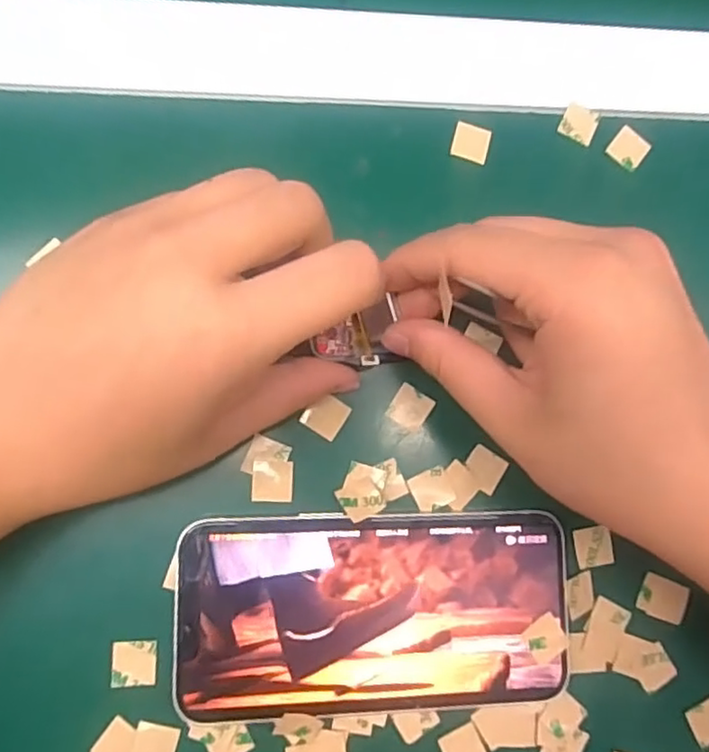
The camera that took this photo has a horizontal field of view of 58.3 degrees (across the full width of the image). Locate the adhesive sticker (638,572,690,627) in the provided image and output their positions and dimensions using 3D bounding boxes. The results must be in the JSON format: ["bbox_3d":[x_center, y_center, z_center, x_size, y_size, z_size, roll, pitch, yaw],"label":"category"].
[{"bbox_3d":[0.124,0.089,0.255,0.019,0.004,0.016,22,88,0],"label":"adhesive sticker"}]

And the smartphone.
[{"bbox_3d":[0.009,0.087,0.237,0.142,0.010,0.069,0,84,-7],"label":"smartphone"}]

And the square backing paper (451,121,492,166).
[{"bbox_3d":[0.049,-0.098,0.265,0.015,0.004,0.015,14,82,-6],"label":"square backing paper"}]

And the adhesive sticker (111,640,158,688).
[{"bbox_3d":[-0.079,0.104,0.229,0.016,0.004,0.016,2,83,-7],"label":"adhesive sticker"}]

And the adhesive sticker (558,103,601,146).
[{"bbox_3d":[0.097,-0.109,0.272,0.015,0.004,0.016,24,88,-6],"label":"adhesive sticker"}]

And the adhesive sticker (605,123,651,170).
[{"bbox_3d":[0.118,-0.098,0.274,0.015,0.004,0.016,35,87,1],"label":"adhesive sticker"}]

